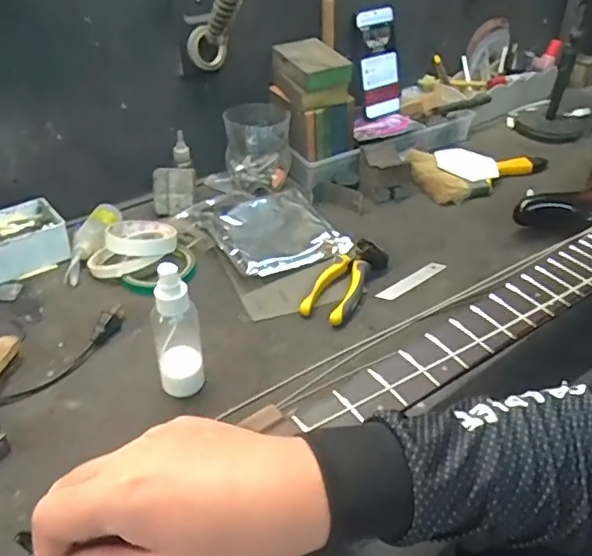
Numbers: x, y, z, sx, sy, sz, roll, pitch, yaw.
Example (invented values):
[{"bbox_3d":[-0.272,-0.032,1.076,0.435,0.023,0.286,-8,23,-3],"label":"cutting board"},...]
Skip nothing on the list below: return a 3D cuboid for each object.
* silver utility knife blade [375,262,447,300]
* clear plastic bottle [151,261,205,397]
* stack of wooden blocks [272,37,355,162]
[{"bbox_3d":[0.137,0.003,0.662,0.095,0.004,0.016,-28,61,-22],"label":"silver utility knife blade"},{"bbox_3d":[-0.104,0.047,0.491,0.039,0.136,0.035,-9,39,-13],"label":"clear plastic bottle"},{"bbox_3d":[0.023,-0.253,0.786,0.088,0.129,0.105,-20,43,-25],"label":"stack of wooden blocks"}]

